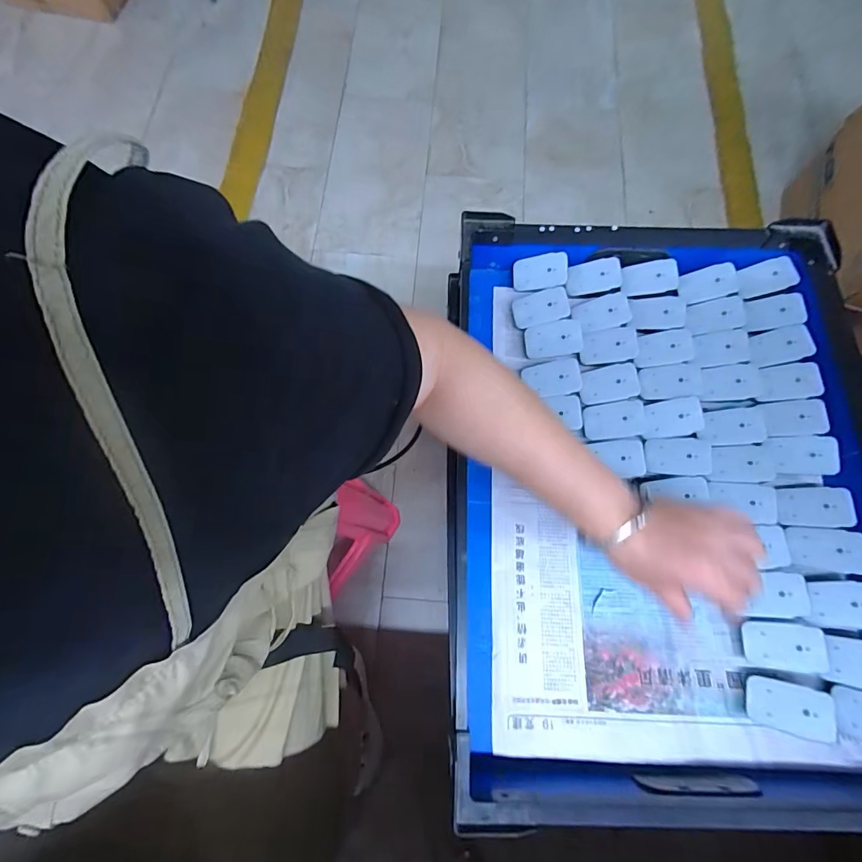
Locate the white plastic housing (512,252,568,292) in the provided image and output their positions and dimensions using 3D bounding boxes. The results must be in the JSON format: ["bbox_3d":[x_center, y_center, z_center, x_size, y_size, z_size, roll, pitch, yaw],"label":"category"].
[{"bbox_3d":[0.143,-0.210,0.597,0.072,0.008,0.046,0,86,27],"label":"white plastic housing"}]

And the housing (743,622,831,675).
[{"bbox_3d":[0.363,0.221,0.462,0.071,0.012,0.045,-4,73,25],"label":"housing"}]

